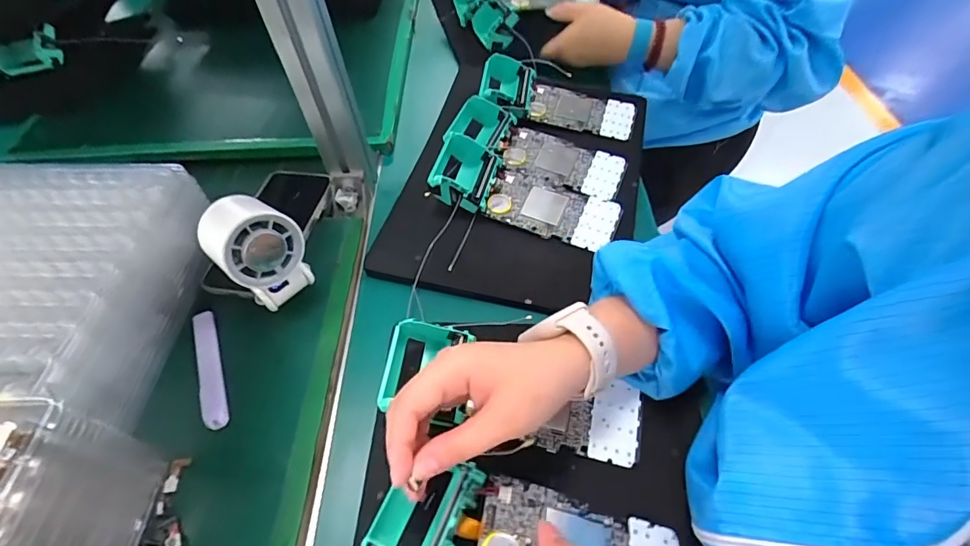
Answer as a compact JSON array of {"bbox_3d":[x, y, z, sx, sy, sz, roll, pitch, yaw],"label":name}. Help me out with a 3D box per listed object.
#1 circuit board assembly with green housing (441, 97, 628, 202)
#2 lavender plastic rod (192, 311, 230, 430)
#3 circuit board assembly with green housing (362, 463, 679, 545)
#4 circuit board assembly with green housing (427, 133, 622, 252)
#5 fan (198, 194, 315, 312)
[{"bbox_3d":[0.049,-0.139,0.505,0.203,0.035,0.073,20,57,17],"label":"circuit board assembly with green housing"},{"bbox_3d":[-0.222,0.073,0.374,0.020,0.007,0.111,-23,55,-14],"label":"lavender plastic rod"},{"bbox_3d":[0.028,0.163,0.279,0.189,0.034,0.064,12,54,-2],"label":"circuit board assembly with green housing"},{"bbox_3d":[0.036,-0.082,0.461,0.193,0.042,0.073,17,56,15],"label":"circuit board assembly with green housing"},{"bbox_3d":[-0.187,-0.014,0.385,0.074,0.098,0.062,32,61,24],"label":"fan"}]

